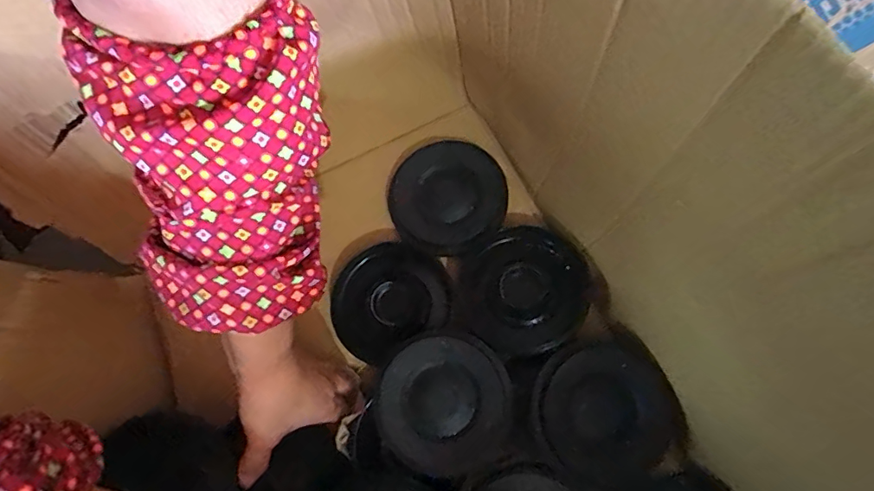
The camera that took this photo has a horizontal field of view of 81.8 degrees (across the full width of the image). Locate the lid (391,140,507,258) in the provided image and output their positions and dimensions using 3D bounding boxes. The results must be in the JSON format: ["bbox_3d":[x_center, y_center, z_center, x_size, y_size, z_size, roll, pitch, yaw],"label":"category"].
[{"bbox_3d":[0.011,-0.050,0.529,0.121,0.027,0.115,0,69,0],"label":"lid"}]

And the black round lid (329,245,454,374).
[{"bbox_3d":[-0.048,0.052,0.509,0.117,0.010,0.104,-31,72,-11],"label":"black round lid"}]

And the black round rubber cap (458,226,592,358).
[{"bbox_3d":[0.083,0.041,0.489,0.117,0.022,0.119,-32,72,-11],"label":"black round rubber cap"}]

